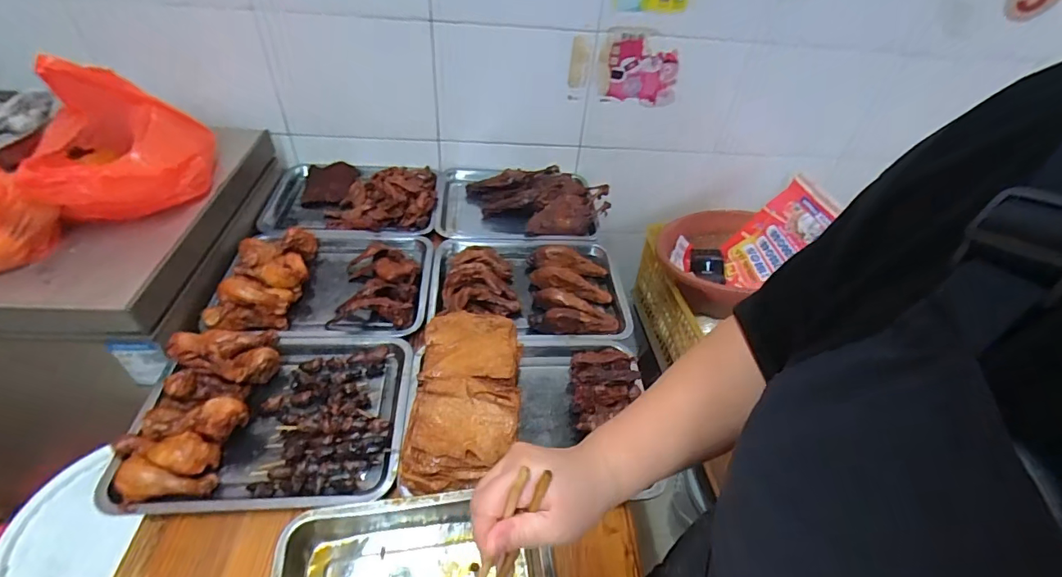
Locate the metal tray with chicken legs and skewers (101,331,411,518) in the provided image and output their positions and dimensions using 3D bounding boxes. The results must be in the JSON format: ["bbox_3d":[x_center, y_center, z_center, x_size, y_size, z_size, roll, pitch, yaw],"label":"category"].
[{"bbox_3d":[-0.343,0.159,0.644,0.333,0.076,0.259,1,44,-5],"label":"metal tray with chicken legs and skewers"}]

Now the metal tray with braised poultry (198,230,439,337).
[{"bbox_3d":[-0.345,-0.018,0.837,0.327,0.081,0.266,3,44,-3],"label":"metal tray with braised poultry"}]

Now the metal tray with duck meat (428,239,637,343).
[{"bbox_3d":[-0.004,-0.011,0.864,0.341,0.059,0.259,0,44,-7],"label":"metal tray with duck meat"}]

